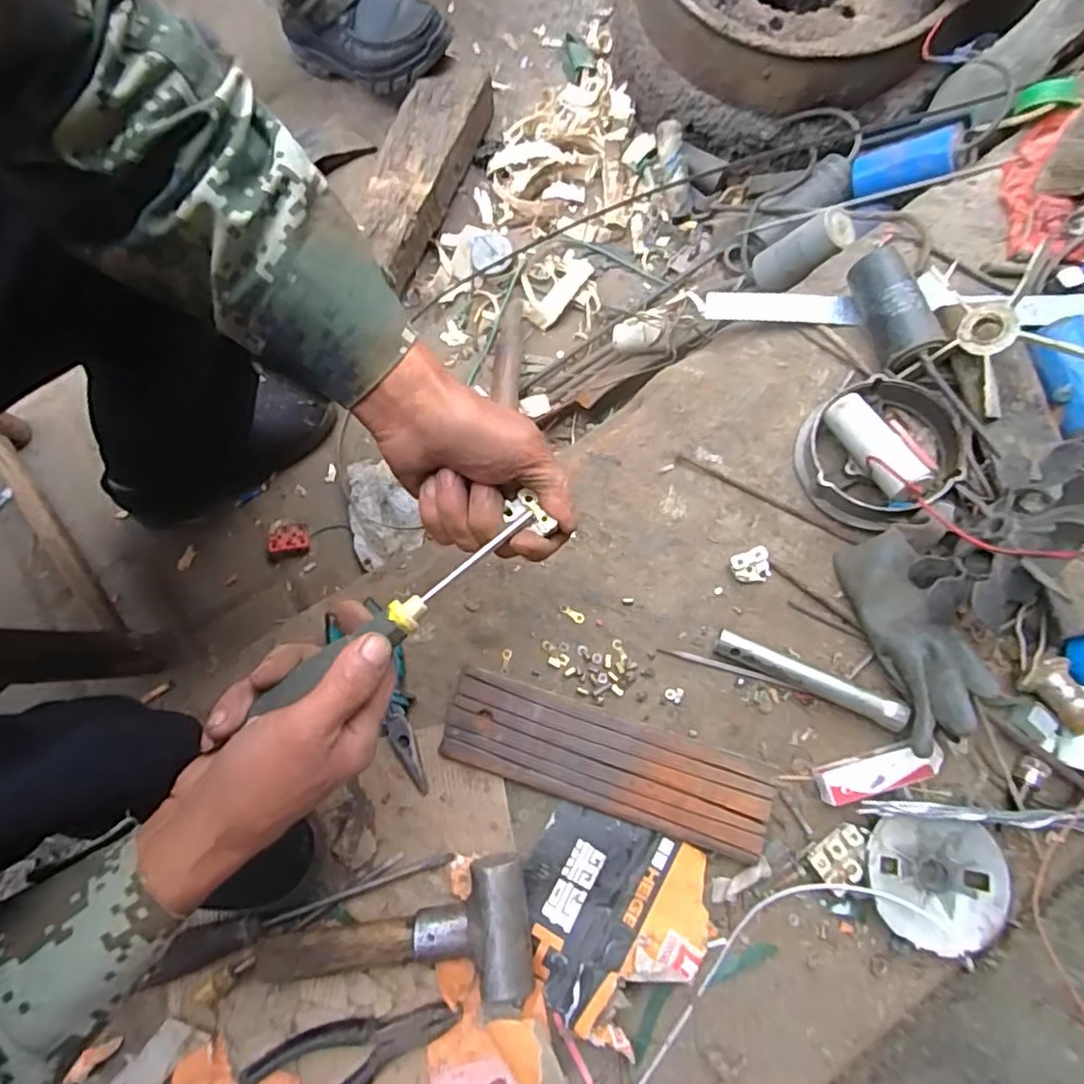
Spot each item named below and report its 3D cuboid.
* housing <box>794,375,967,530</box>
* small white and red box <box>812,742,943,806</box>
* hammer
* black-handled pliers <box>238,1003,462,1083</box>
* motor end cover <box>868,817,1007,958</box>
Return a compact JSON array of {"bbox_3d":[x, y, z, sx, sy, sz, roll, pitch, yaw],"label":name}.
[{"bbox_3d":[0.291,-0.079,0.544,0.119,0.073,0.117,0,77,-1],"label":"housing"},{"bbox_3d":[0.267,0.182,0.501,0.098,0.025,0.031,-13,77,-4],"label":"small white and red box"},{"bbox_3d":[-0.109,0.304,0.461,0.200,0.043,0.107,-7,77,-3],"label":"hammer"},{"bbox_3d":[-0.139,0.370,0.458,0.157,0.020,0.052,-27,79,-7],"label":"black-handled pliers"},{"bbox_3d":[0.298,0.258,0.473,0.100,0.012,0.090,5,74,1],"label":"motor end cover"}]

